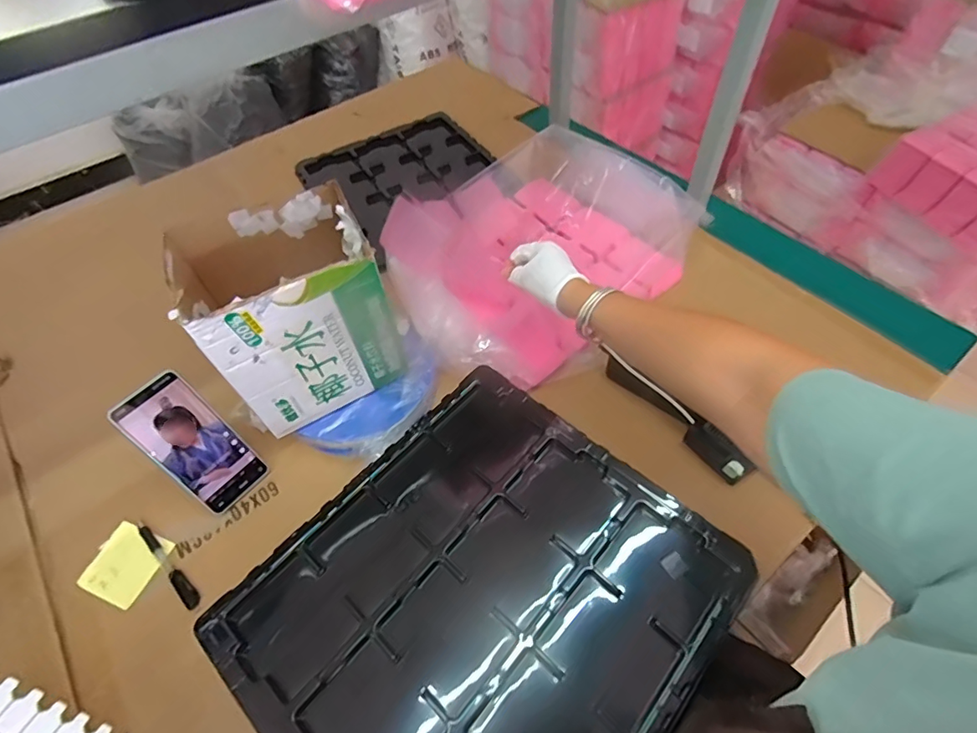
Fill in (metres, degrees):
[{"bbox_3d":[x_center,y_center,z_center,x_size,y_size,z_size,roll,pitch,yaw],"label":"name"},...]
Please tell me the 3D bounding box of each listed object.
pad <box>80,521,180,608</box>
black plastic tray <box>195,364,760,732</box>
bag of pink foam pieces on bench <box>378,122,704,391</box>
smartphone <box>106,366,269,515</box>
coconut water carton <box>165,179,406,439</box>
[{"bbox_3d":[-0.405,0.220,0.569,0.077,0.005,0.074,16,56,14],"label":"pad"},{"bbox_3d":[-0.006,0.204,0.444,0.329,0.027,0.362,36,63,25],"label":"black plastic tray"},{"bbox_3d":[0.066,-0.166,0.724,0.333,0.115,0.406,26,59,20],"label":"bag of pink foam pieces on bench"},{"bbox_3d":[-0.331,0.088,0.577,0.077,0.165,0.008,-46,27,-26],"label":"smartphone"},{"bbox_3d":[-0.217,-0.062,0.582,0.179,0.196,0.146,-25,57,-15],"label":"coconut water carton"}]

